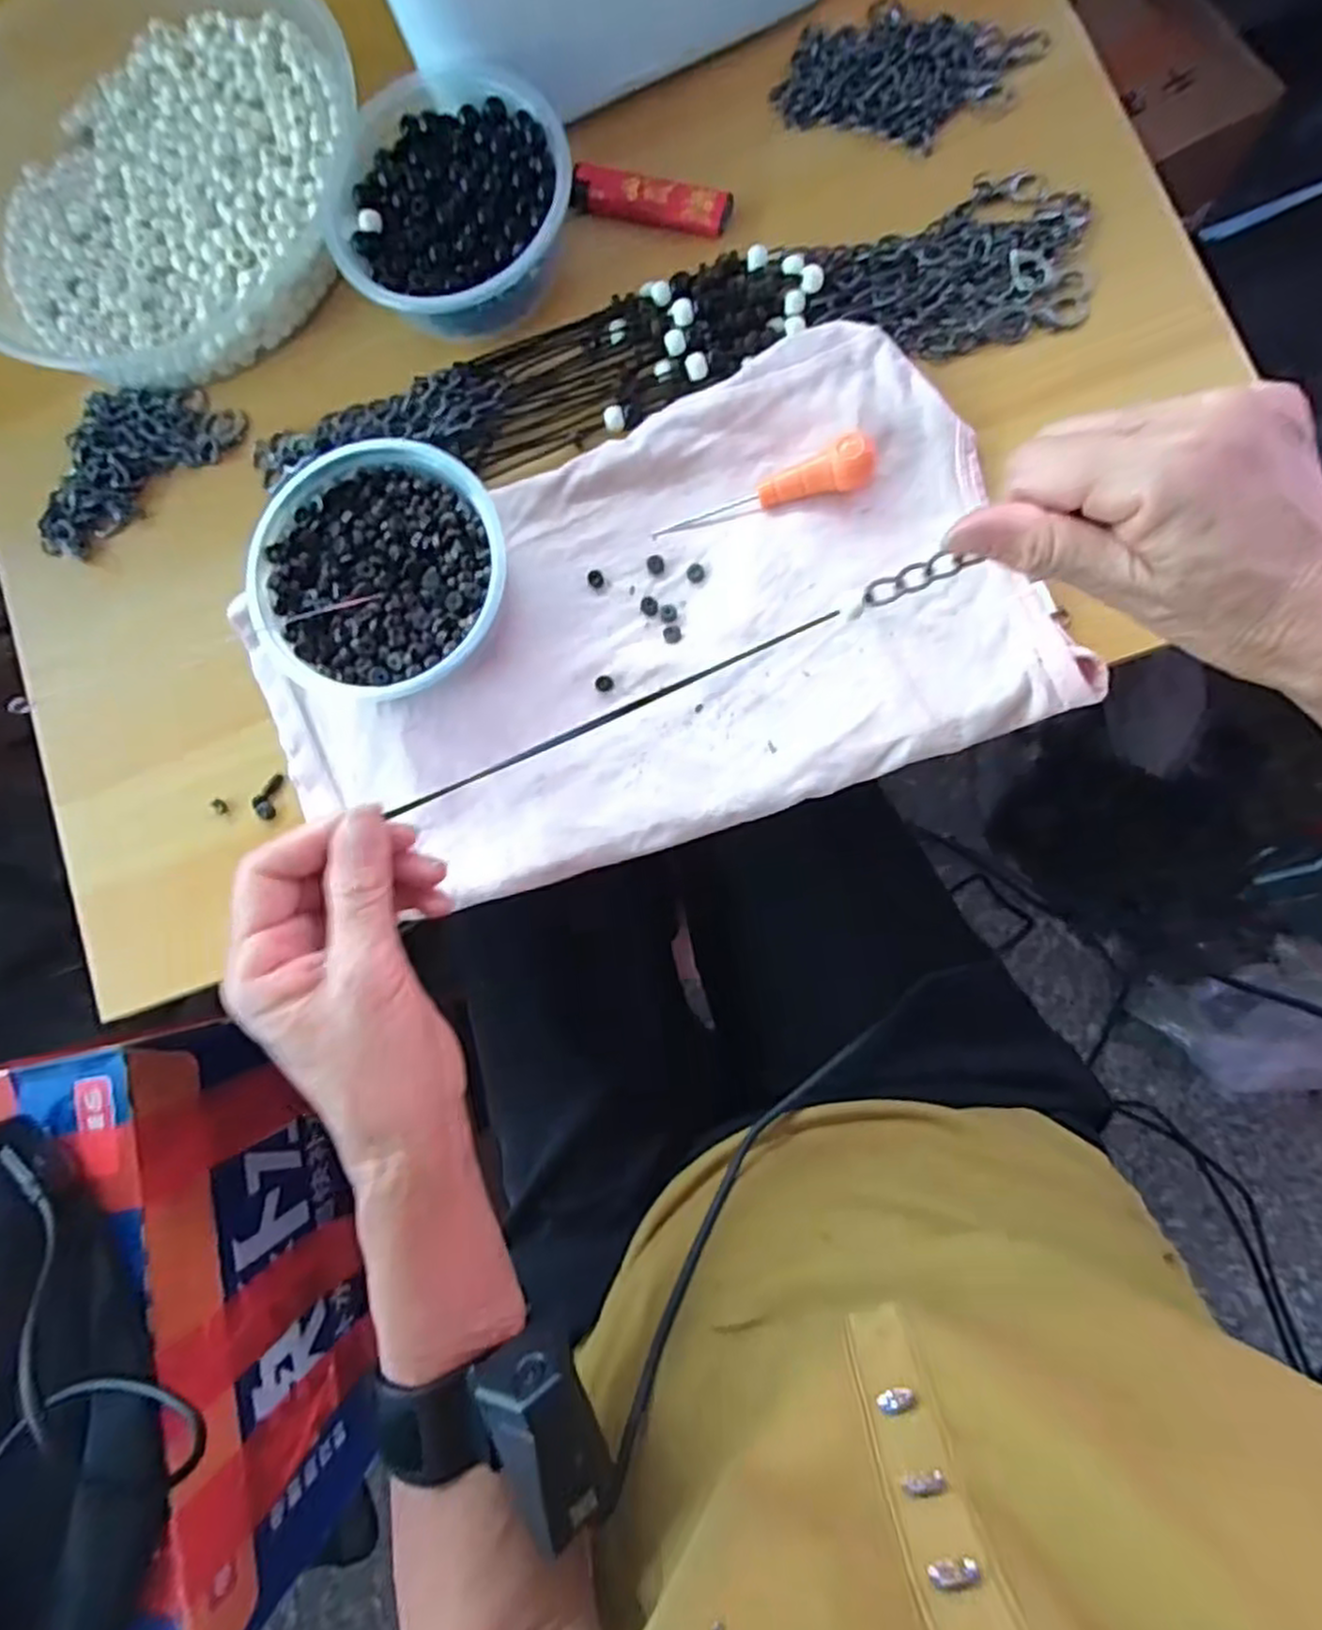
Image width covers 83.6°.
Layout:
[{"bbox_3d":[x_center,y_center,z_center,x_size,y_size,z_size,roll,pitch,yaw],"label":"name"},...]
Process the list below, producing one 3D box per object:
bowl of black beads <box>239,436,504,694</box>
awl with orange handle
[{"bbox_3d":[-0.119,-0.104,0.331,0.112,0.043,0.111,-1,85,7],"label":"bowl of black beads"},{"bbox_3d":[0.047,-0.144,0.333,0.098,0.018,0.019,-13,87,21],"label":"awl with orange handle"}]

